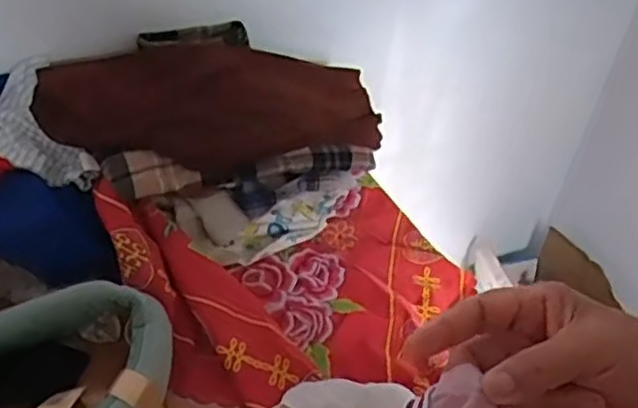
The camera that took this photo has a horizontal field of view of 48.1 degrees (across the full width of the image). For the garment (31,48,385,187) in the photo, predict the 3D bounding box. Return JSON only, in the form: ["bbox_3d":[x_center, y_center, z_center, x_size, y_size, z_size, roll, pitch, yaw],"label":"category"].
[{"bbox_3d":[-0.109,-0.105,0.819,0.392,0.091,0.176,-14,45,-24],"label":"garment"}]

